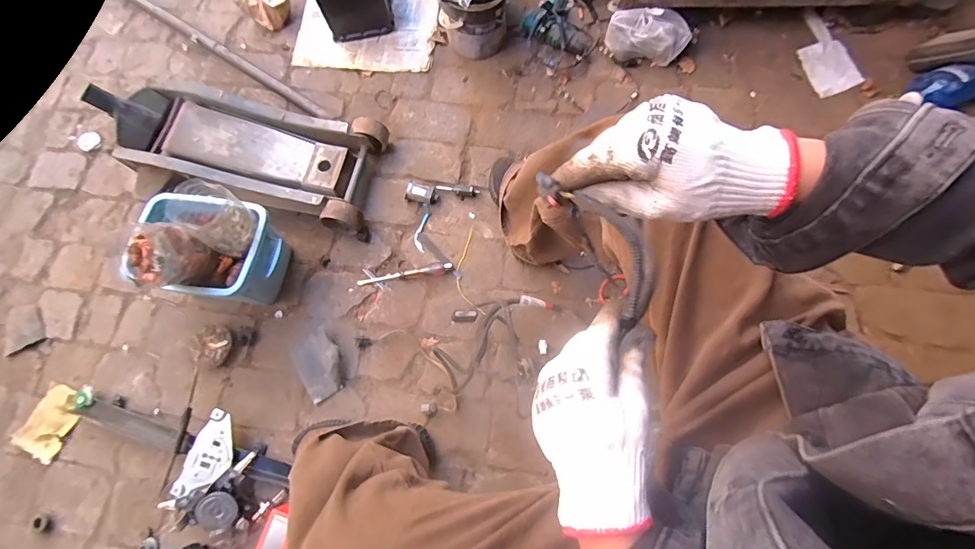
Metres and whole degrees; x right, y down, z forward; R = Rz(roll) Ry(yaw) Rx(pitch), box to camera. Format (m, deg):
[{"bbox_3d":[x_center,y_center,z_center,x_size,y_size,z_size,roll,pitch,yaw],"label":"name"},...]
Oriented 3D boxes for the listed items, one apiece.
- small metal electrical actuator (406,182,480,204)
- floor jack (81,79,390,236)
[{"bbox_3d":[-0.104,-0.188,1.020,0.163,0.033,0.046,0,73,2],"label":"small metal electrical actuator"},{"bbox_3d":[-0.532,-0.296,0.998,0.578,0.158,0.256,15,76,6],"label":"floor jack"}]

